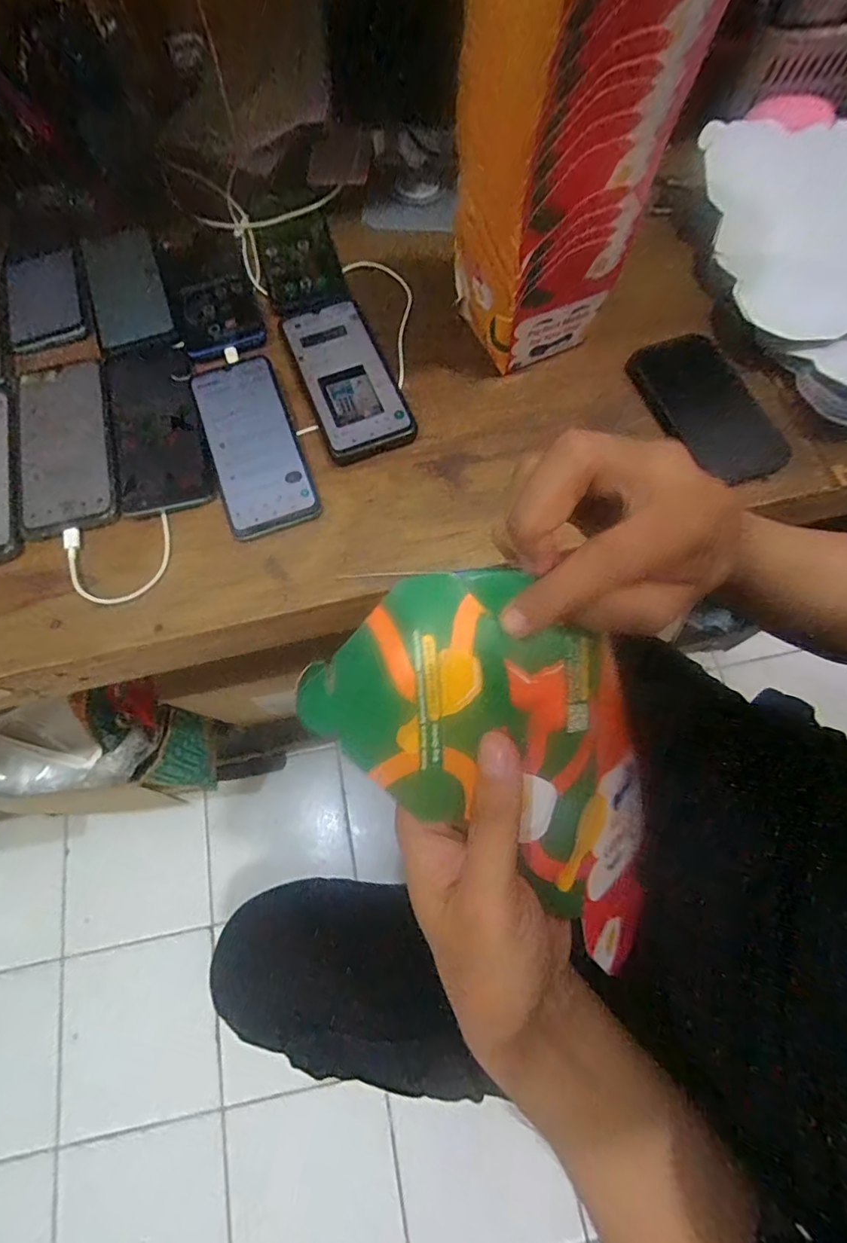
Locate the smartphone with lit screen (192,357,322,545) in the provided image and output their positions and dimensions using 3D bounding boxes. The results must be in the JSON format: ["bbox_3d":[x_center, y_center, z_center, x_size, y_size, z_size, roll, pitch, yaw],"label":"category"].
[{"bbox_3d":[-0.148,-0.157,0.431,0.075,0.011,0.174,-20,72,-6],"label":"smartphone with lit screen"}]

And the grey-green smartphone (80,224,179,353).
[{"bbox_3d":[-0.292,-0.333,0.494,0.070,0.008,0.170,-21,72,-6],"label":"grey-green smartphone"}]

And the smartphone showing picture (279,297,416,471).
[{"bbox_3d":[-0.071,-0.222,0.453,0.078,0.008,0.176,-21,72,-6],"label":"smartphone showing picture"}]

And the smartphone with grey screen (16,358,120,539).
[{"bbox_3d":[-0.314,-0.158,0.440,0.083,0.010,0.172,-14,71,-4],"label":"smartphone with grey screen"}]

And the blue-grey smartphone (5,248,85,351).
[{"bbox_3d":[-0.372,-0.322,0.495,0.072,0.009,0.130,-16,71,-5],"label":"blue-grey smartphone"}]

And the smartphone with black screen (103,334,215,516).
[{"bbox_3d":[-0.234,-0.177,0.441,0.074,0.007,0.172,-15,71,-4],"label":"smartphone with black screen"}]

